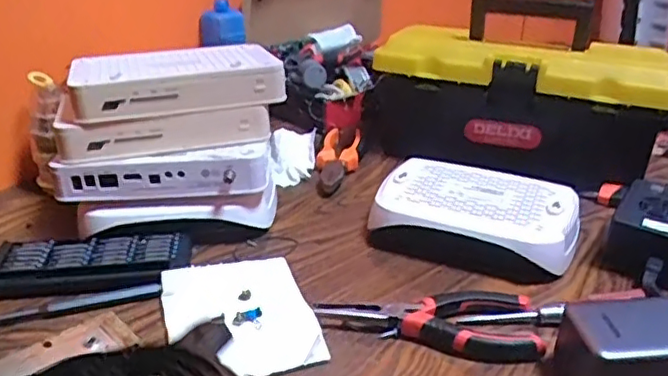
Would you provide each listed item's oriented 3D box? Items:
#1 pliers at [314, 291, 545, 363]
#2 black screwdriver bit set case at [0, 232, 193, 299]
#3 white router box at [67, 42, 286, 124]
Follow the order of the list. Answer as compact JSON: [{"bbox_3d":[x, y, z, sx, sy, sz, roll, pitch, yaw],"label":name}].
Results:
[{"bbox_3d":[0.069,0.093,0.450,0.153,0.017,0.056,6,28,10],"label":"pliers"},{"bbox_3d":[-0.198,0.063,0.496,0.154,0.016,0.063,-3,28,-7],"label":"black screwdriver bit set case"},{"bbox_3d":[-0.141,-0.099,0.549,0.174,0.031,0.112,-9,29,-19],"label":"white router box"}]

